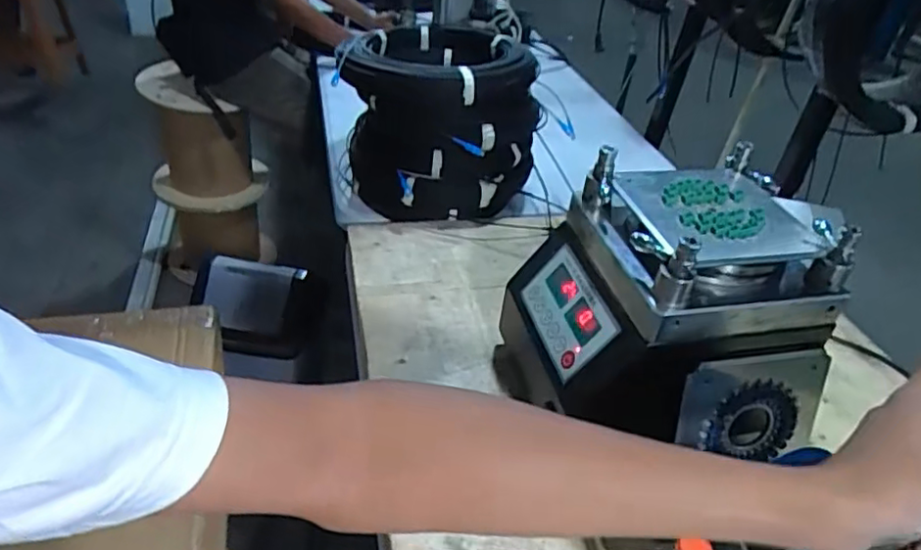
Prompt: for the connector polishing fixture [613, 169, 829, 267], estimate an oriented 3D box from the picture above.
[{"bbox_3d":[0.261,-0.067,0.647,0.175,0.026,0.167,1,37,-8],"label":"connector polishing fixture"}]

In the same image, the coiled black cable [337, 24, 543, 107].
[{"bbox_3d":[-0.038,-0.370,1.095,0.318,0.072,0.328,14,38,10],"label":"coiled black cable"}]

